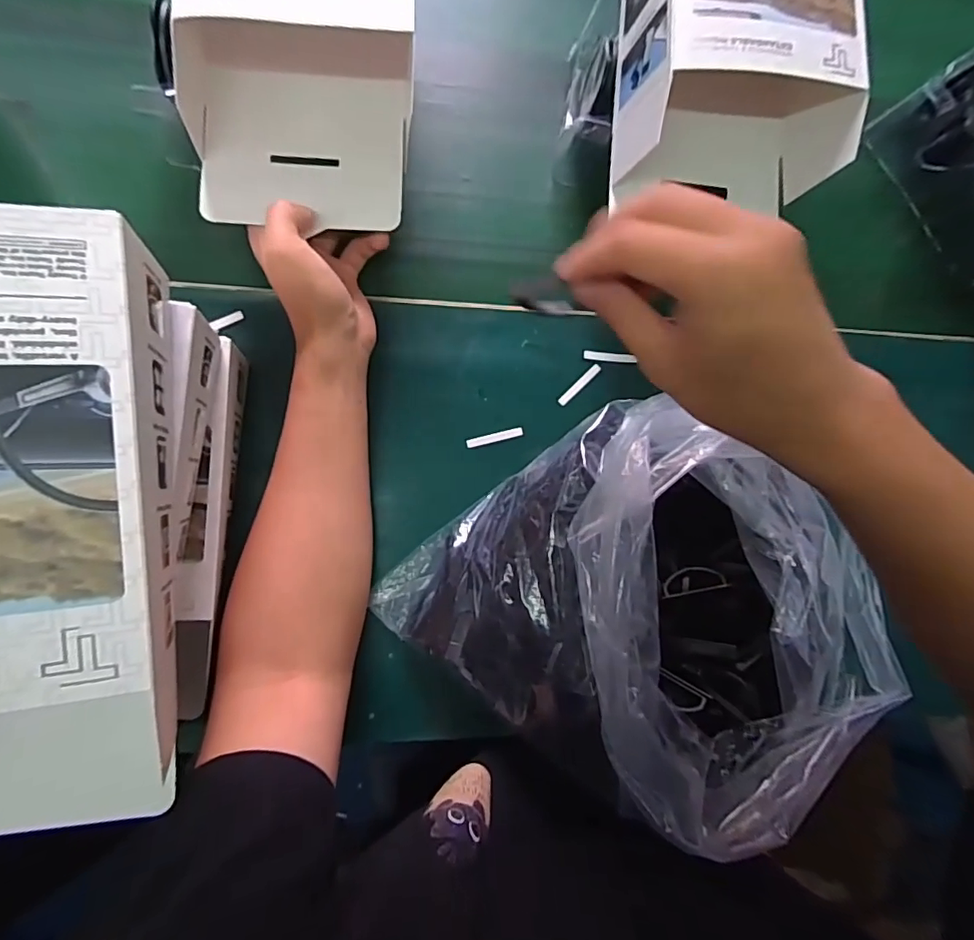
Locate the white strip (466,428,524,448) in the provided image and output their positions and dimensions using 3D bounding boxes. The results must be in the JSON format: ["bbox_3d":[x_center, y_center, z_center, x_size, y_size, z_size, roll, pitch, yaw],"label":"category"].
[{"bbox_3d":[0.007,-0.026,0.426,0.046,0.004,0.007,-14,88,-8],"label":"white strip"}]

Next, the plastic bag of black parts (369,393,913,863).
[{"bbox_3d":[0.104,0.110,0.360,0.286,0.137,0.236,44,83,-2],"label":"plastic bag of black parts"}]

